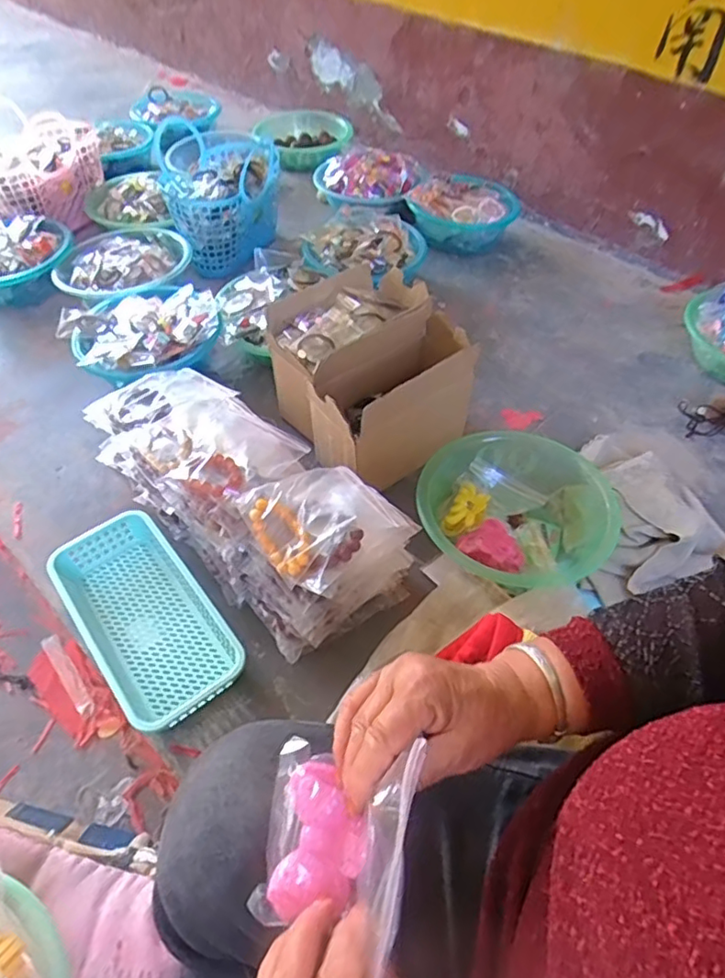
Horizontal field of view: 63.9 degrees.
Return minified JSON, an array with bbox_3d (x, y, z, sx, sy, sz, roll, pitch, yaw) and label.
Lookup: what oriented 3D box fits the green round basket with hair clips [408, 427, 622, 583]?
[{"bbox_3d":[0.193,0.038,0.743,0.227,0.082,0.227,0,53,-1],"label":"green round basket with hair clips"}]

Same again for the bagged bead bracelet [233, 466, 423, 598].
[{"bbox_3d":[-0.035,0.027,0.633,0.142,0.043,0.160,44,51,18],"label":"bagged bead bracelet"}]

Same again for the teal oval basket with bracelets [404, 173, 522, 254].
[{"bbox_3d":[0.207,-0.571,1.210,0.221,0.081,0.185,15,54,10],"label":"teal oval basket with bracelets"}]

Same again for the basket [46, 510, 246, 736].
[{"bbox_3d":[-0.253,0.143,0.676,0.132,0.054,0.263,-34,61,-24],"label":"basket"}]

